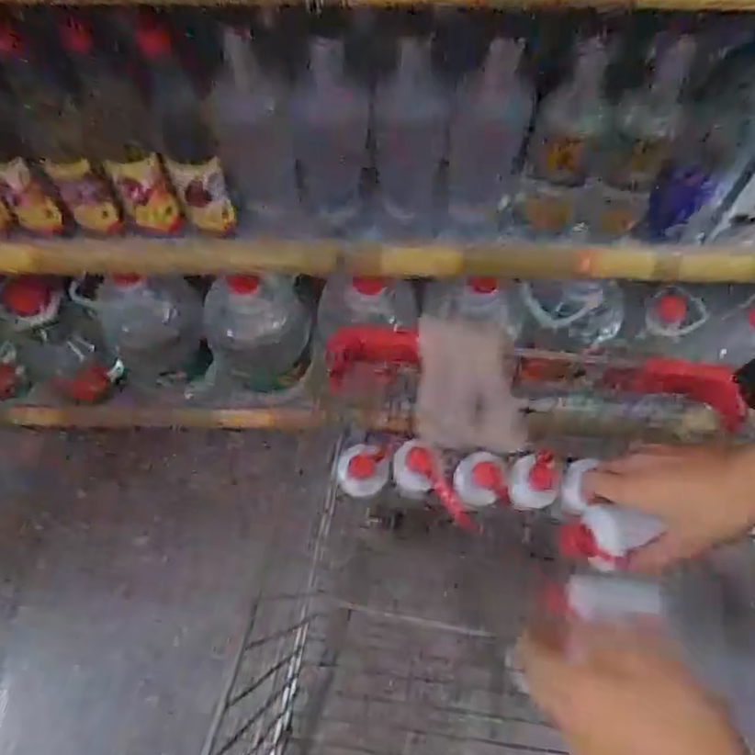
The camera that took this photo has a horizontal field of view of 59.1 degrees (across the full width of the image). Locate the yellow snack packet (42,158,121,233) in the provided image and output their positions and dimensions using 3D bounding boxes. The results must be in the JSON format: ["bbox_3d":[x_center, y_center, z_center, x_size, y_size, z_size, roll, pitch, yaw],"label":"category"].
[{"bbox_3d":[-0.298,-0.186,0.686,0.056,0.091,0.017,9,67,4],"label":"yellow snack packet"}]

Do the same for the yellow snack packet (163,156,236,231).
[{"bbox_3d":[-0.181,-0.189,0.692,0.052,0.089,0.023,-14,67,-6],"label":"yellow snack packet"}]

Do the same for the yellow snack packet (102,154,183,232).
[{"bbox_3d":[-0.236,-0.187,0.685,0.054,0.091,0.016,-3,67,-1],"label":"yellow snack packet"}]

